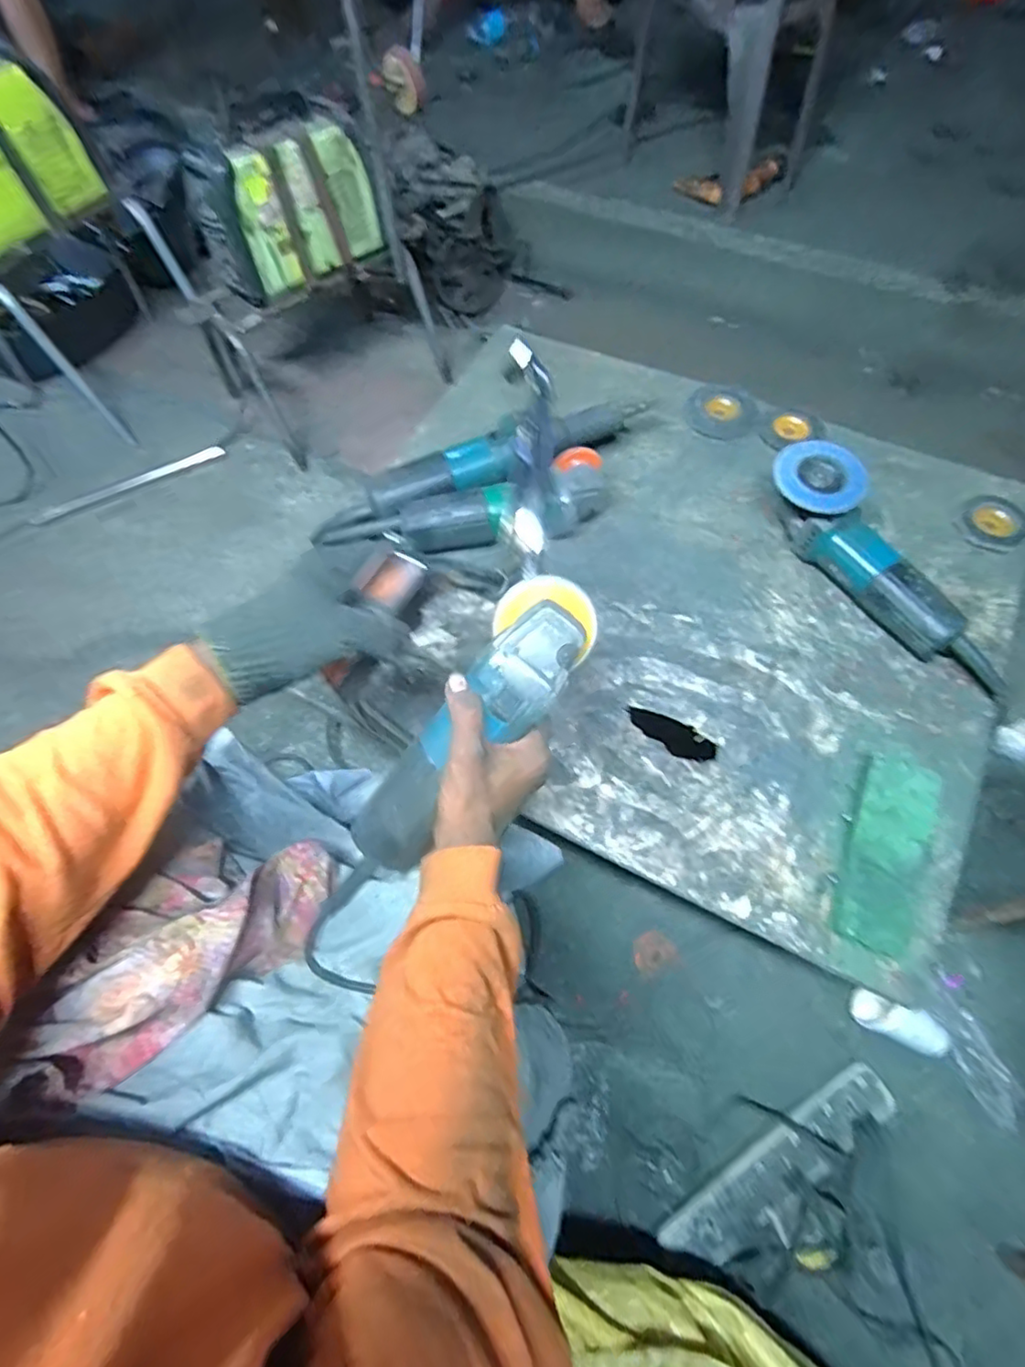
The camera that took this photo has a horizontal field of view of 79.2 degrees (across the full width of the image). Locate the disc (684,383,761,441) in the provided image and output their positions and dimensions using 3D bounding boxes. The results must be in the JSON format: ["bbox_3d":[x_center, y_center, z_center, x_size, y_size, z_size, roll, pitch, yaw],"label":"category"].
[{"bbox_3d":[0.284,-0.371,0.842,0.095,0.013,0.097,-1,66,2],"label":"disc"}]

